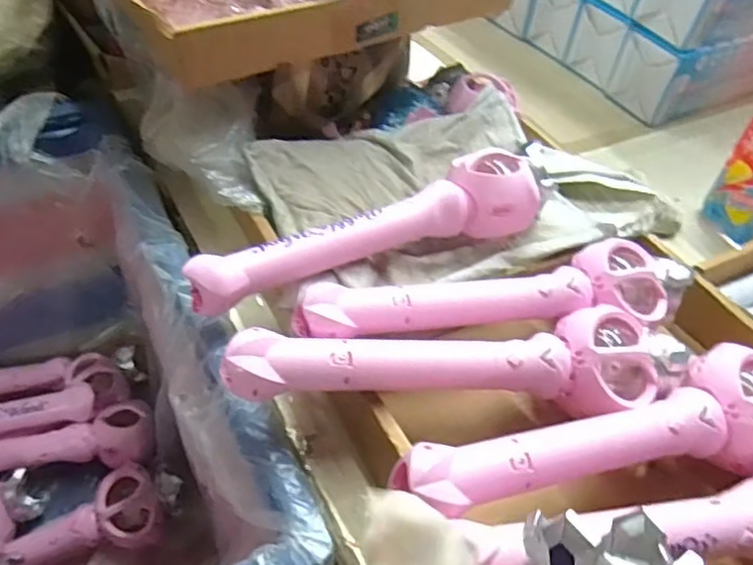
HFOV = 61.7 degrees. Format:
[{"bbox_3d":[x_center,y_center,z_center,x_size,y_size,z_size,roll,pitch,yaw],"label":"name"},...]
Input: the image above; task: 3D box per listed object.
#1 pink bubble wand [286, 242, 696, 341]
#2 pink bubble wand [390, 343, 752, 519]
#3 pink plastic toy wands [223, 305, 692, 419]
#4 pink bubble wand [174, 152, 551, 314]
[{"bbox_3d":[0.112,0.004,0.545,0.364,0.054,0.082,-5,47,-12],"label":"pink bubble wand"},{"bbox_3d":[0.182,0.121,0.457,0.357,0.085,0.082,-15,50,-21],"label":"pink bubble wand"},{"bbox_3d":[0.075,0.059,0.485,0.361,0.062,0.081,-1,46,-9],"label":"pink plastic toy wands"},{"bbox_3d":[0.005,-0.053,0.568,0.349,0.062,0.073,-15,50,-21],"label":"pink bubble wand"}]

